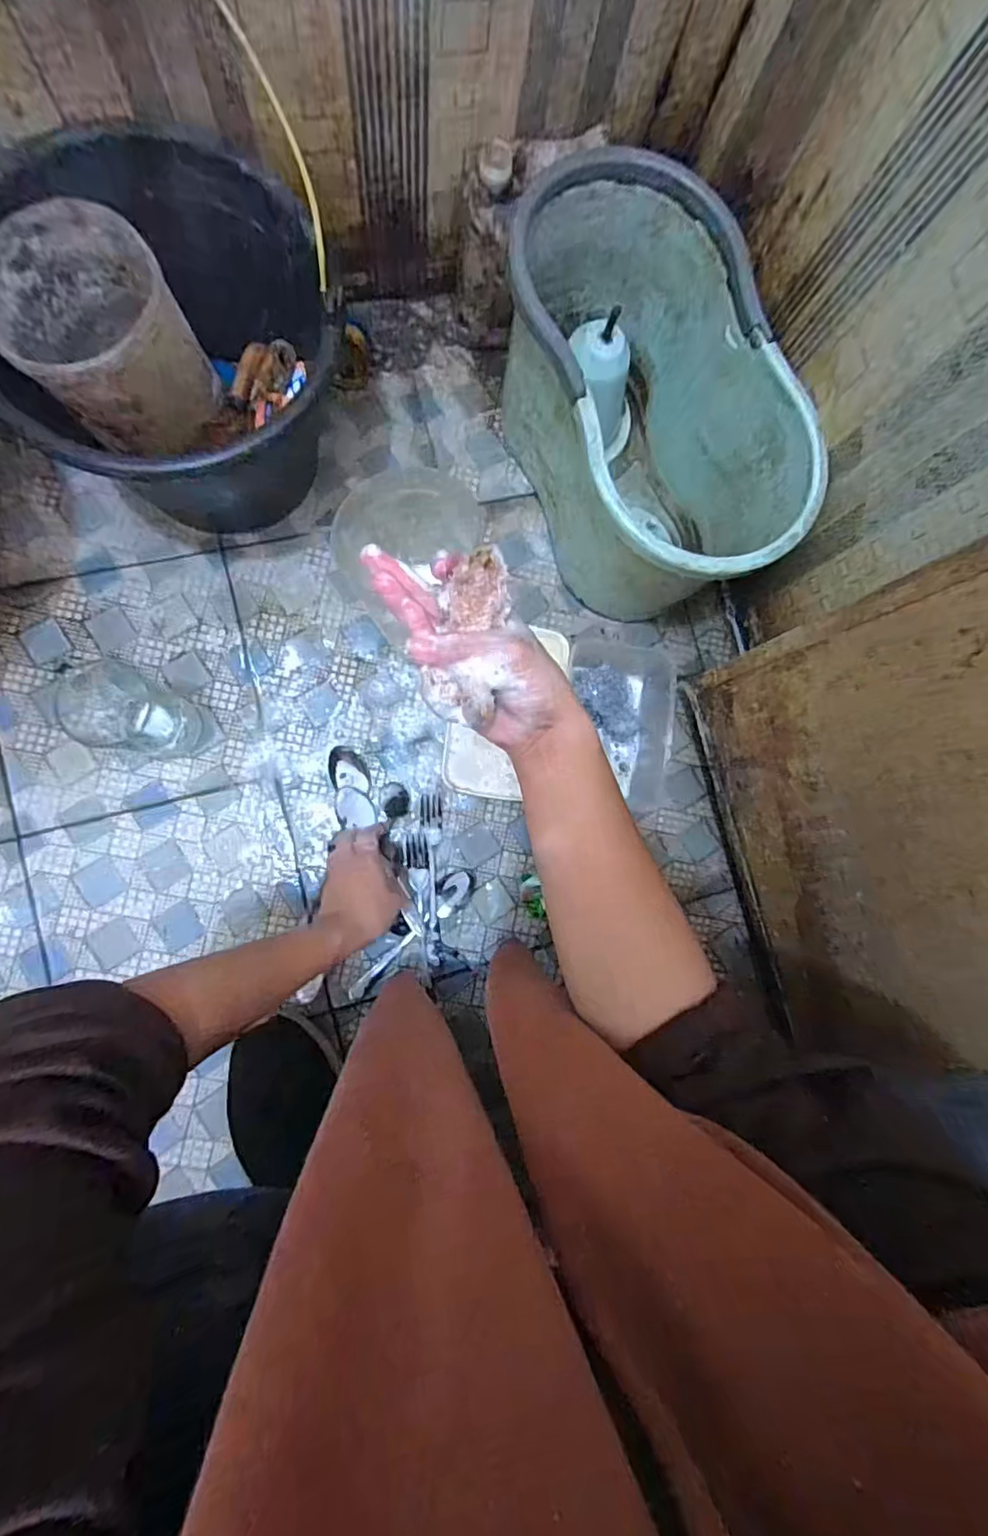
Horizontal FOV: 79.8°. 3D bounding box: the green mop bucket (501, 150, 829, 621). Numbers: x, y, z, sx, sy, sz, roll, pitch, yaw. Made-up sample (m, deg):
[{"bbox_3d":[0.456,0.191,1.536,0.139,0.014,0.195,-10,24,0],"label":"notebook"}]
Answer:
[{"bbox_3d":[0.136,-0.331,0.590,0.198,0.204,0.358,-23,89,-9],"label":"green mop bucket"}]

